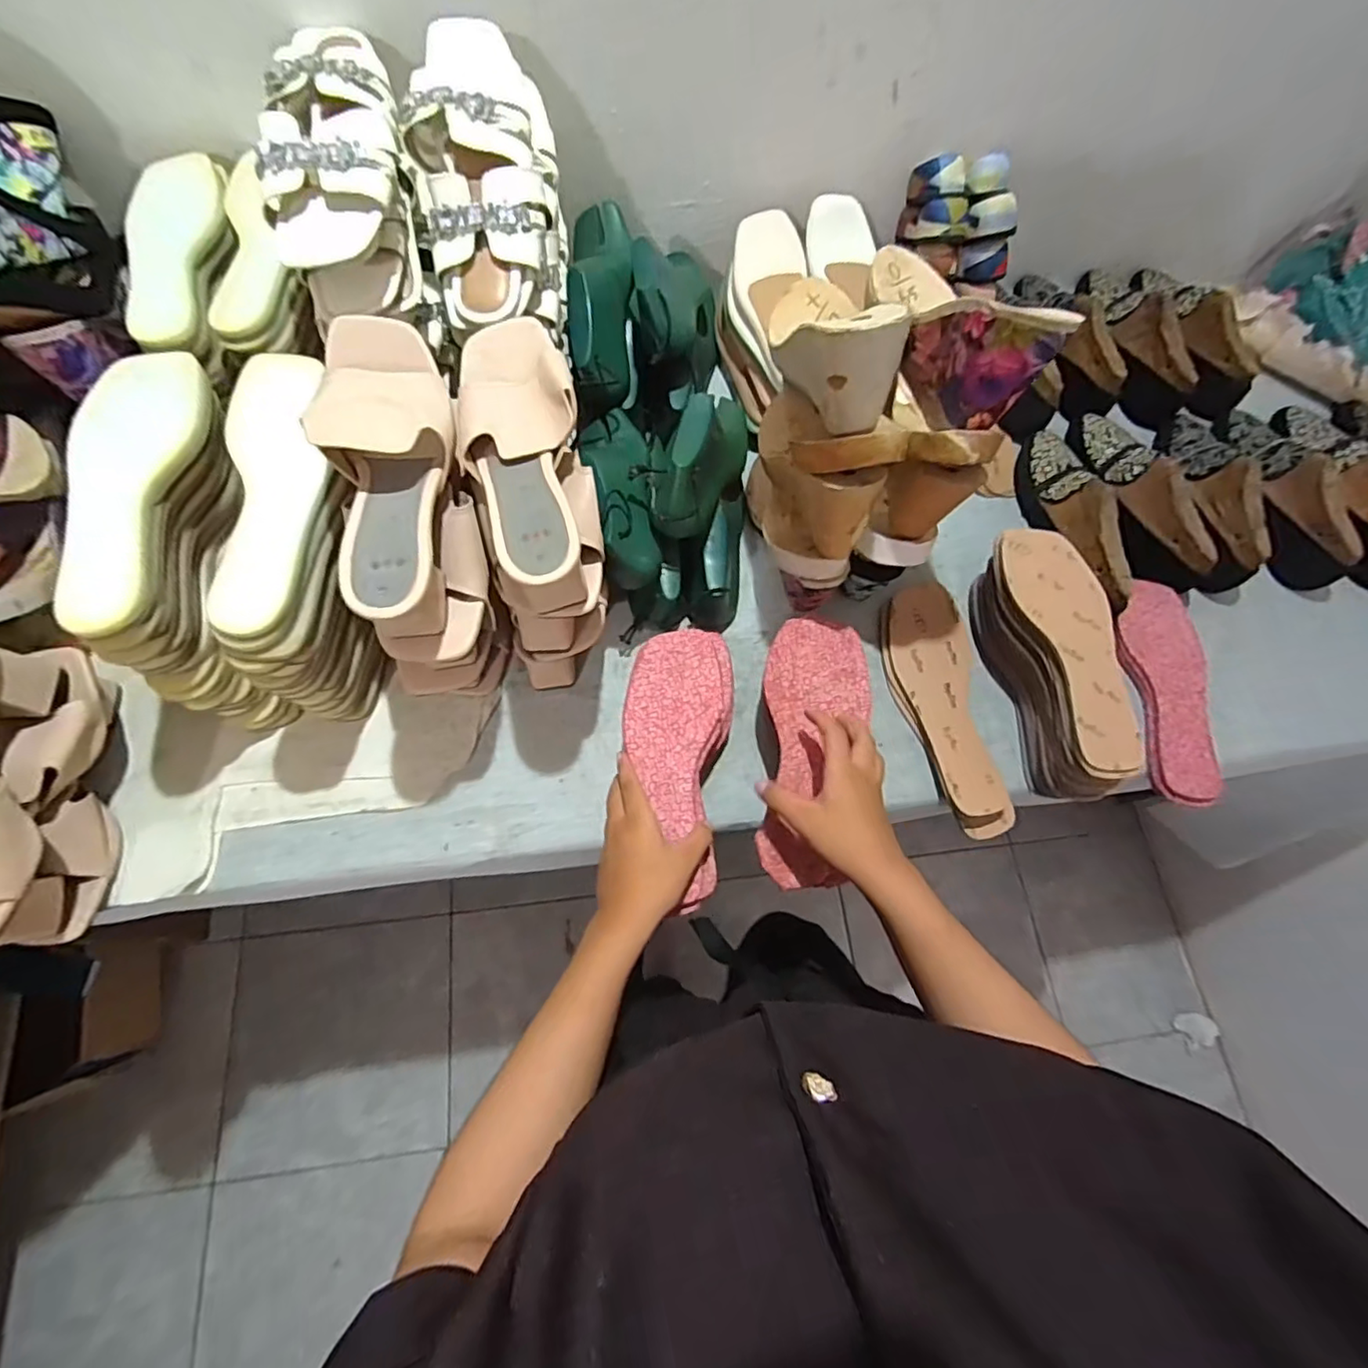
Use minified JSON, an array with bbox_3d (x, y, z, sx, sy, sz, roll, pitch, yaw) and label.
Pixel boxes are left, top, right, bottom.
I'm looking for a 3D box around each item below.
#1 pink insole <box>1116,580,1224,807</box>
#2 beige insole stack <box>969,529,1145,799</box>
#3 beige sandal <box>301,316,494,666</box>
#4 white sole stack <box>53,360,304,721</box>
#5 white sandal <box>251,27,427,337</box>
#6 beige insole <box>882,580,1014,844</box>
[{"bbox_3d":[0.510,0.006,0.644,0.082,0.029,0.236,9,69,0],"label":"pink insole"},{"bbox_3d":[0.368,-0.019,0.614,0.085,0.105,0.260,-9,70,-6],"label":"beige insole stack"},{"bbox_3d":[-0.202,-0.144,0.437,0.087,0.077,0.252,-12,89,-7],"label":"beige sandal"},{"bbox_3d":[-0.421,-0.111,0.535,0.083,0.195,0.253,0,69,-3],"label":"white sole stack"},{"bbox_3d":[-0.287,-0.441,0.515,0.101,0.101,0.232,-7,87,-5],"label":"white sandal"},{"bbox_3d":[0.269,0.021,0.633,0.089,0.031,0.266,-4,69,-4],"label":"beige insole"}]

